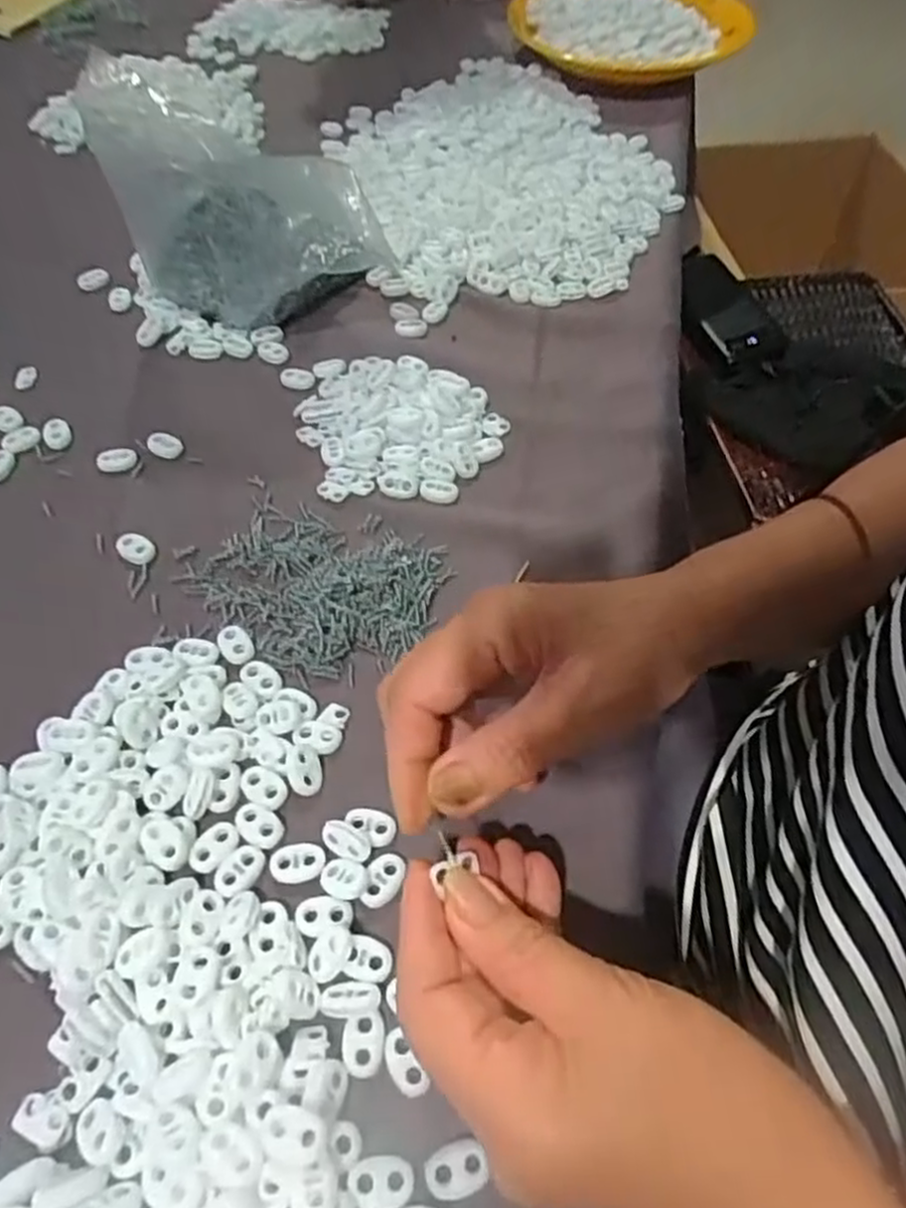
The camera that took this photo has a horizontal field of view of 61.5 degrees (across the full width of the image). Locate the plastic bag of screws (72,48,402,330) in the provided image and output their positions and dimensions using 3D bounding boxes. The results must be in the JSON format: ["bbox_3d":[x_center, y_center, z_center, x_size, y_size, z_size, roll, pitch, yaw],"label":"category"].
[{"bbox_3d":[-0.130,-0.246,0.478,0.164,0.157,0.060,-2,54,-5],"label":"plastic bag of screws"}]

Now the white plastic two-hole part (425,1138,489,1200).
[{"bbox_3d":[0.001,0.191,0.257,0.020,0.004,0.015,-16,56,-14],"label":"white plastic two-hole part"}]

